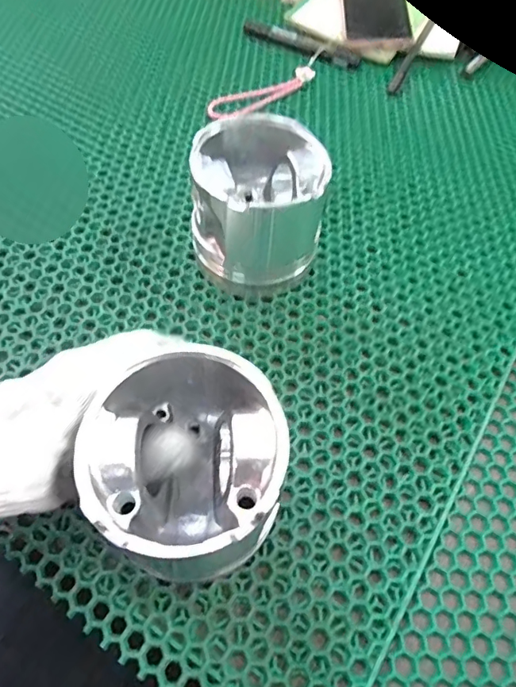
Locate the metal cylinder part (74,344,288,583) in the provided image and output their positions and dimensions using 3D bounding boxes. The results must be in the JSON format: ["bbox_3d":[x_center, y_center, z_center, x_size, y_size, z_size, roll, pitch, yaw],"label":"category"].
[{"bbox_3d":[-0.034,0.062,0.251,0.085,0.092,0.095,-2,58,-5],"label":"metal cylinder part"}]

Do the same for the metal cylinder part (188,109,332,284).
[{"bbox_3d":[-0.001,-0.099,0.351,0.089,0.094,0.089,4,57,-1],"label":"metal cylinder part"}]

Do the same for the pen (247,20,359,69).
[{"bbox_3d":[0.049,-0.336,0.548,0.135,0.016,0.019,24,59,12],"label":"pen"}]

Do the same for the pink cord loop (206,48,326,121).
[{"bbox_3d":[0.017,-0.266,0.505,0.161,0.009,0.037,-35,66,-22],"label":"pink cord loop"}]

